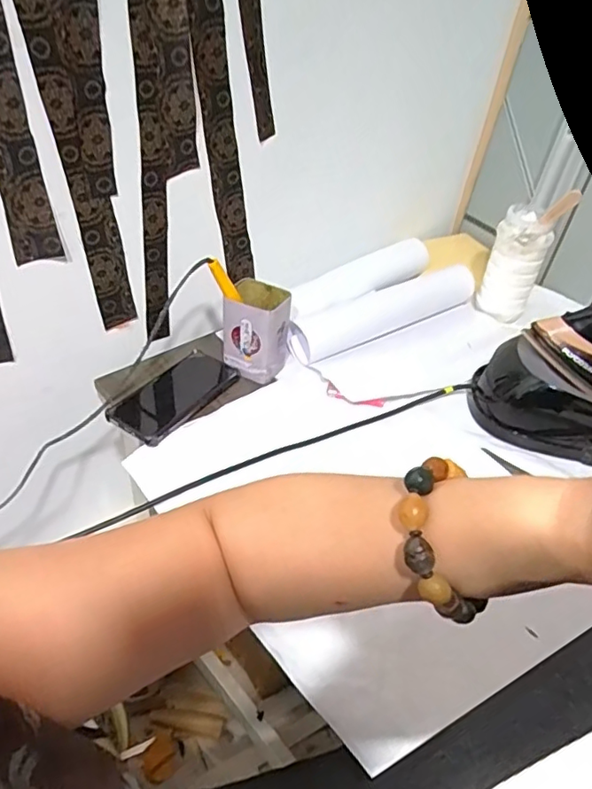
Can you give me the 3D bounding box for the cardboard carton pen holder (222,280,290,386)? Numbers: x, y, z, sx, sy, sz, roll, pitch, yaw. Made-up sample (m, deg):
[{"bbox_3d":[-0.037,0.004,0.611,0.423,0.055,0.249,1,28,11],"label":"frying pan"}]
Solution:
[{"bbox_3d":[-0.050,-0.080,0.746,0.078,0.111,0.070,13,43,10],"label":"cardboard carton pen holder"}]

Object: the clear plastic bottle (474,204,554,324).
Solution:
[{"bbox_3d":[0.329,-0.194,0.867,0.076,0.153,0.058,24,46,21],"label":"clear plastic bottle"}]

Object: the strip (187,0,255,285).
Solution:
[{"bbox_3d":[-0.087,-0.290,0.680,0.044,0.387,0.011,-31,56,-21],"label":"strip"}]

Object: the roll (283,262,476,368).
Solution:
[{"bbox_3d":[0.134,-0.127,0.850,0.330,0.049,0.065,-23,48,-26],"label":"roll"}]

